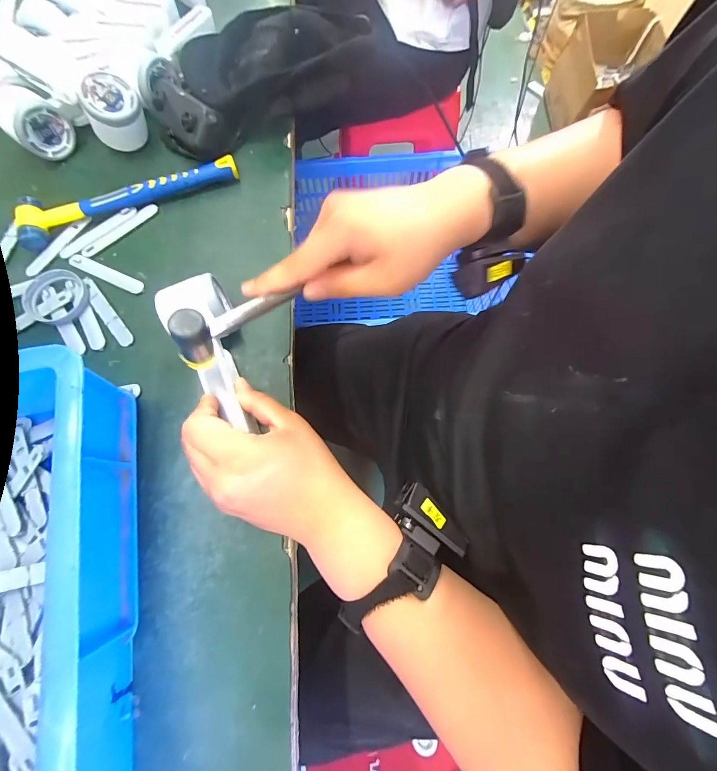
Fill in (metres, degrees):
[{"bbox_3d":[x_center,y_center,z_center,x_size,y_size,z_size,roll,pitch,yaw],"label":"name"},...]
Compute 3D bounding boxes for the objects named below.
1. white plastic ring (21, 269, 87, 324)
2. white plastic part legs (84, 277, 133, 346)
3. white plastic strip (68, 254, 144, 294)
[{"bbox_3d":[-0.318,-0.094,0.363,0.068,0.010,0.061,29,75,10],"label":"white plastic ring"},{"bbox_3d":[-0.262,-0.077,0.361,0.015,0.004,0.092,-39,76,-10],"label":"white plastic part legs"},{"bbox_3d":[-0.272,-0.120,0.373,0.092,0.004,0.015,24,74,9],"label":"white plastic strip"}]

